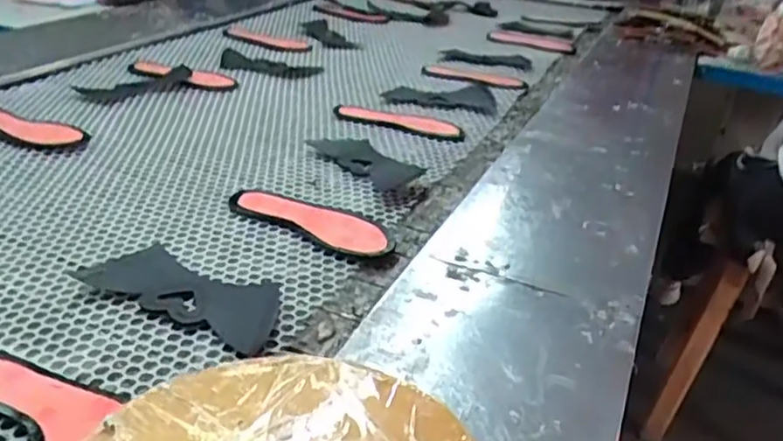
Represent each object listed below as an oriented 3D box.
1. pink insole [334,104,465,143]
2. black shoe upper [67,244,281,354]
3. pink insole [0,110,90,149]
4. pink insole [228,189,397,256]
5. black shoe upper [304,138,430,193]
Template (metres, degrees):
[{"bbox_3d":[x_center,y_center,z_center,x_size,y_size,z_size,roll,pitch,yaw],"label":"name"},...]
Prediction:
[{"bbox_3d":[0.013,-0.169,1.124,0.233,0.017,0.084,16,31,17],"label":"pink insole"},{"bbox_3d":[-0.205,0.067,0.673,0.224,0.011,0.099,19,32,21],"label":"black shoe upper"},{"bbox_3d":[-0.551,-0.138,0.965,0.203,0.024,0.063,13,31,12],"label":"pink insole"},{"bbox_3d":[-0.092,-0.003,0.802,0.223,0.020,0.081,21,33,24],"label":"pink insole"},{"bbox_3d":[-0.040,-0.094,0.968,0.195,0.017,0.100,30,38,35],"label":"black shoe upper"}]

